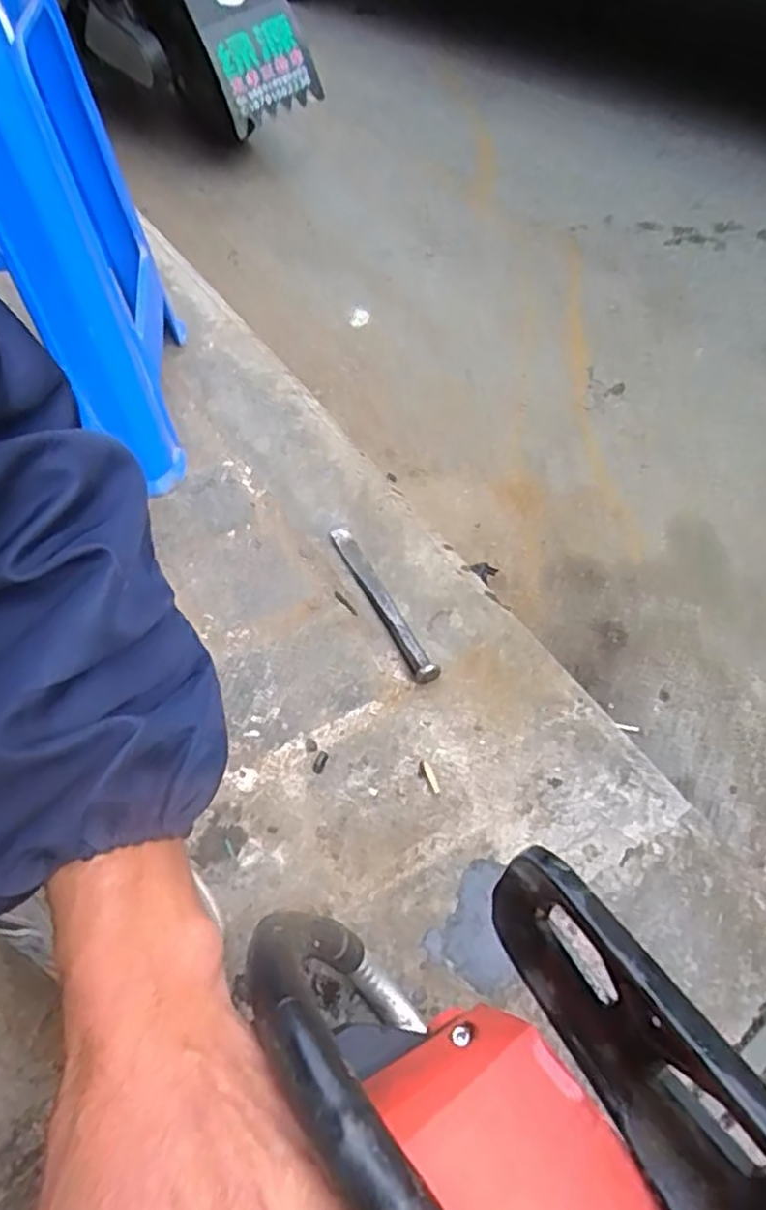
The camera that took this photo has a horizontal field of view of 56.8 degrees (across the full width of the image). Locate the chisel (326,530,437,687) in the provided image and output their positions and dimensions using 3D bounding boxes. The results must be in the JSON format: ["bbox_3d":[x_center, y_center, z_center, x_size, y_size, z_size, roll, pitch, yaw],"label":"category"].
[{"bbox_3d":[-0.002,-0.007,0.671,0.021,0.019,0.198,-22,56,-14],"label":"chisel"}]

